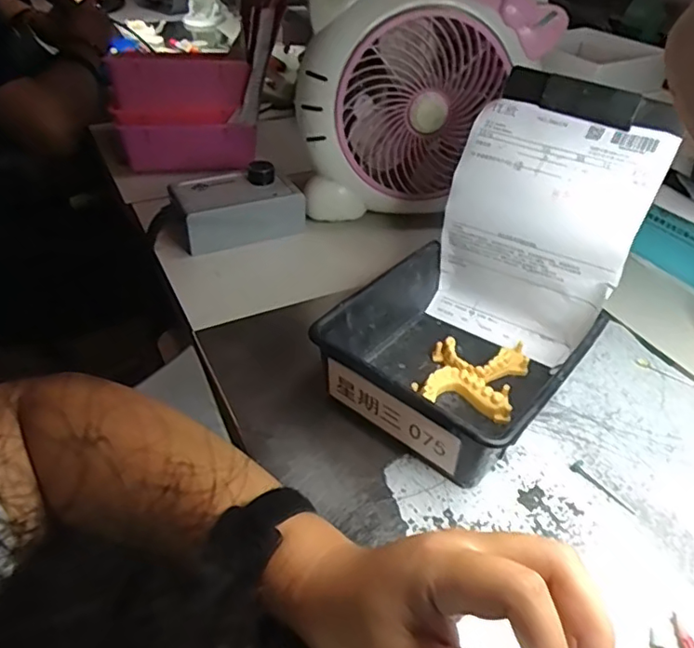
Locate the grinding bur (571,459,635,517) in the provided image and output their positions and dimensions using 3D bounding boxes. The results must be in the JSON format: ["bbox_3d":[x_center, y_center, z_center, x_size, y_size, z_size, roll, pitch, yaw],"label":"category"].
[{"bbox_3d":[0.177,0.112,0.394,0.008,0.008,0.048,-26,48,-31],"label":"grinding bur"}]

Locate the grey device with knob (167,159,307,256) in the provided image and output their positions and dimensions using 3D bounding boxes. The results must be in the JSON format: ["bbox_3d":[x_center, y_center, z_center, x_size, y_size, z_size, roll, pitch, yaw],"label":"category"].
[{"bbox_3d":[-0.120,-0.129,0.623,0.133,0.057,0.069,-19,44,-24],"label":"grey device with knob"}]

